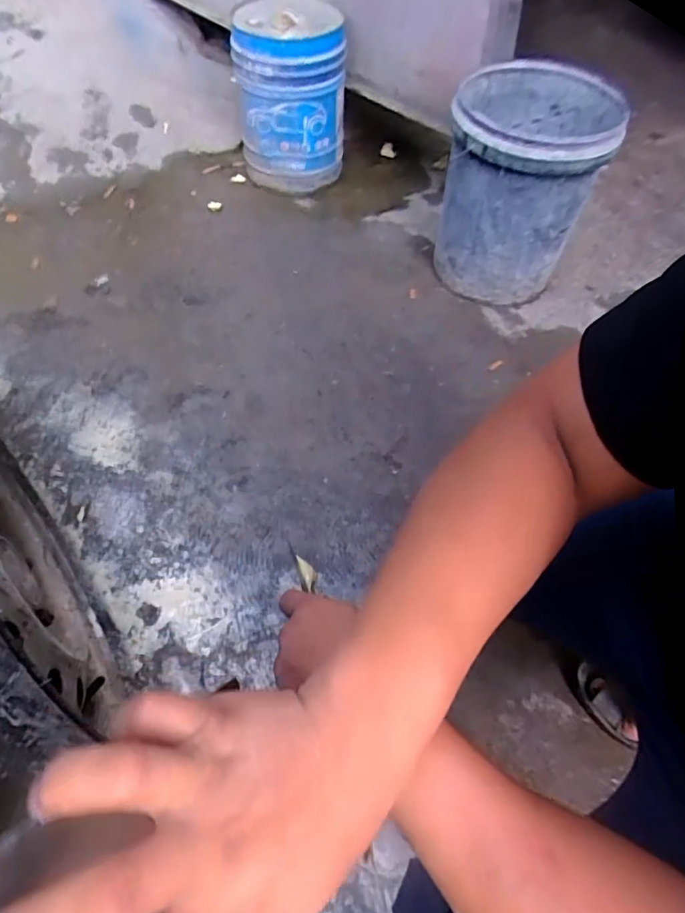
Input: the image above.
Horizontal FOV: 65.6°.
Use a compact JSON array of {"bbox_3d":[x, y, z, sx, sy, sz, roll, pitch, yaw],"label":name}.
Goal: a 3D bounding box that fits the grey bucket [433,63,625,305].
[{"bbox_3d":[0.358,-0.552,1.115,0.297,0.357,0.327,6,56,3],"label":"grey bucket"}]

